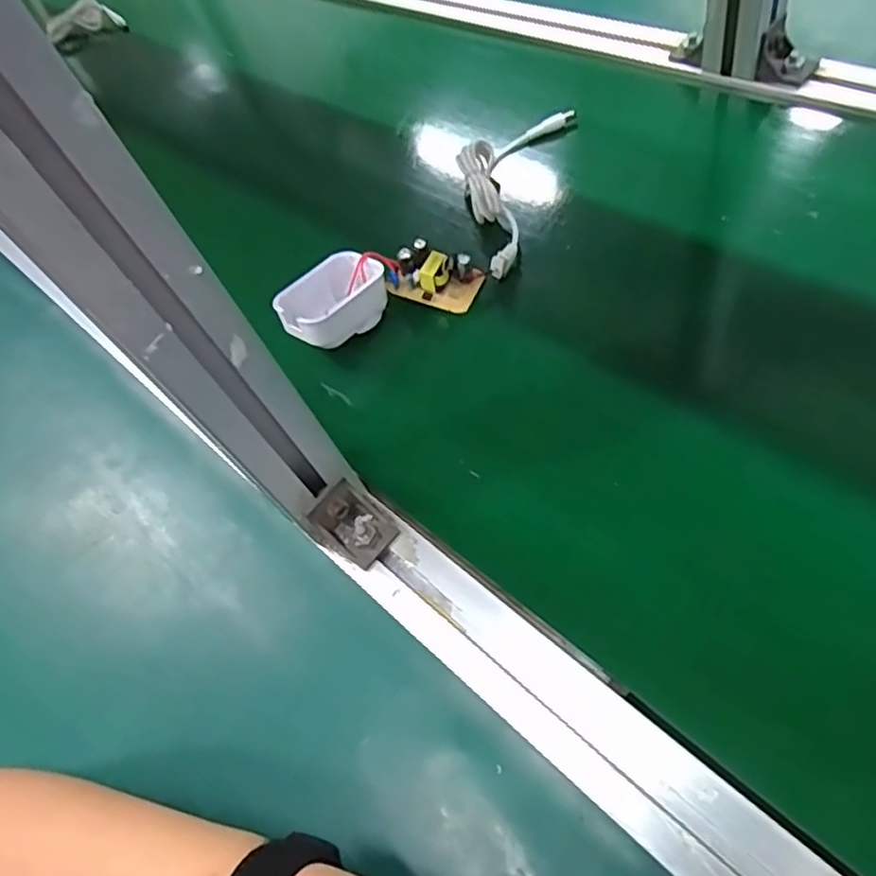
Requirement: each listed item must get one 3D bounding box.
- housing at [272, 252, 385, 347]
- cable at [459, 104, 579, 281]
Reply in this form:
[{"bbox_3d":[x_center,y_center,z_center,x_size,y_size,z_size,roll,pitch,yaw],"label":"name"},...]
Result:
[{"bbox_3d":[-0.068,-0.089,0.433,0.047,0.033,0.072,37,70,21],"label":"housing"},{"bbox_3d":[0.044,-0.183,0.478,0.063,0.026,0.169,16,64,12],"label":"cable"}]

